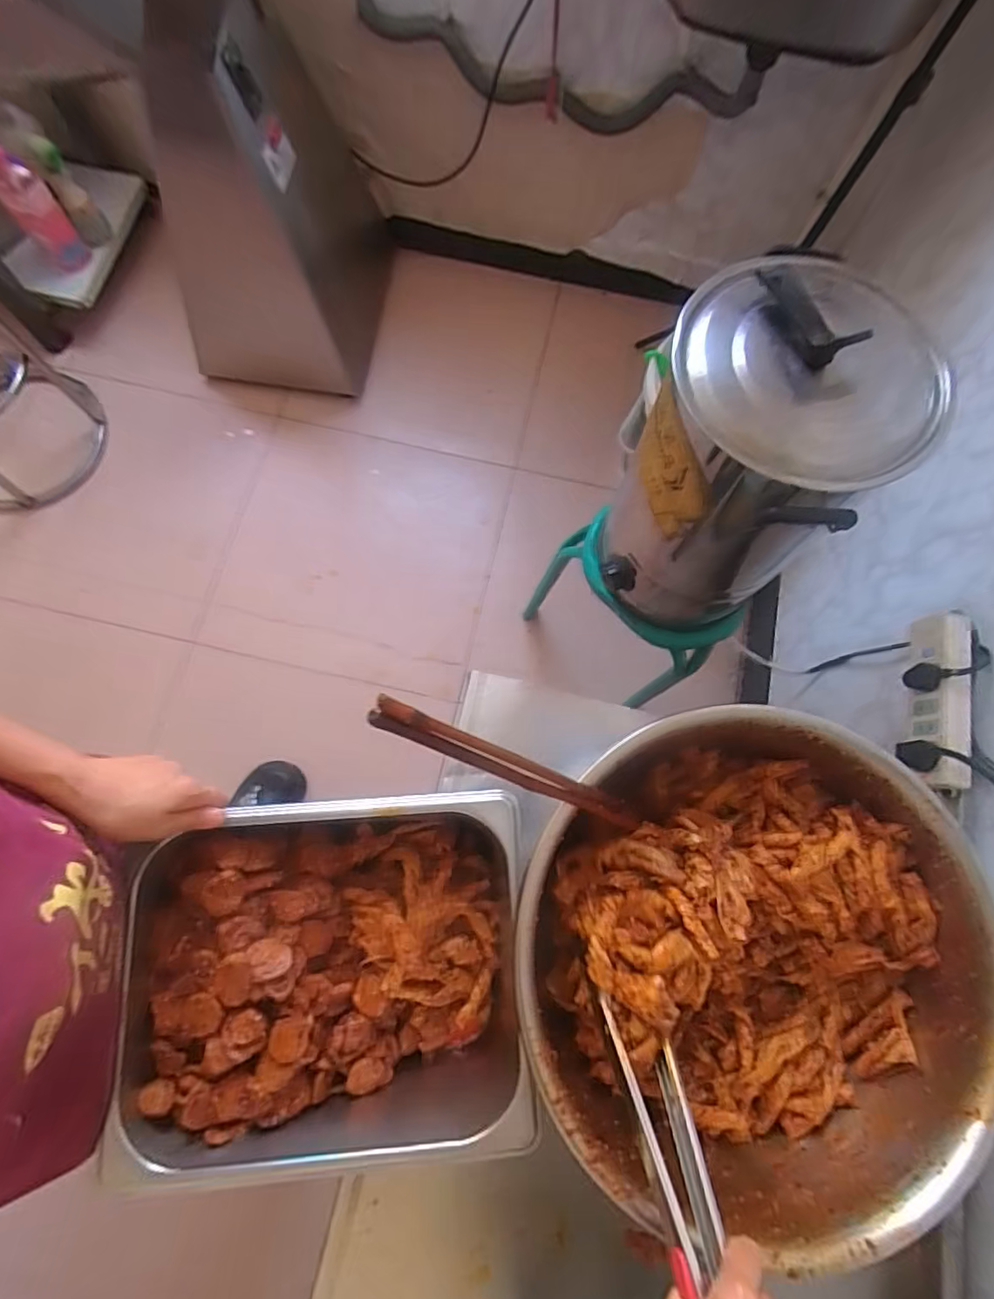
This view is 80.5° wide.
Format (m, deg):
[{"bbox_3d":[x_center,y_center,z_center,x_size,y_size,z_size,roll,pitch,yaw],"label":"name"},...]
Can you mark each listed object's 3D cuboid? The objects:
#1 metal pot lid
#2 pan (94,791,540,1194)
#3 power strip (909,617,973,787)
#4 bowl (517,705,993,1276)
[{"bbox_3d":[0.296,-0.265,0.529,0.254,0.056,0.239,0,75,-2],"label":"metal pot lid"},{"bbox_3d":[-0.137,0.268,0.516,0.311,0.122,0.256,-2,75,-2],"label":"pan"},{"bbox_3d":[0.505,0.057,0.666,0.044,0.063,0.199,15,75,2],"label":"power strip"},{"bbox_3d":[0.209,0.253,0.516,0.372,0.131,0.366,0,75,-2],"label":"bowl"}]

